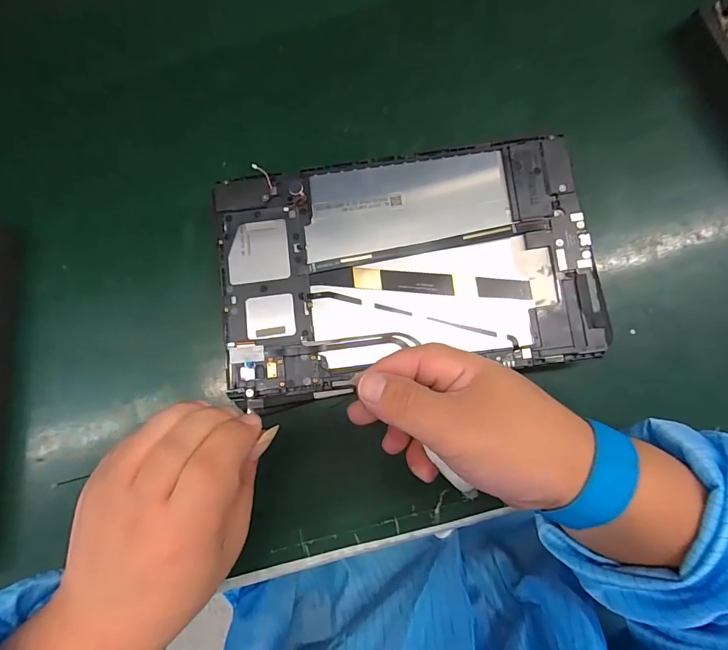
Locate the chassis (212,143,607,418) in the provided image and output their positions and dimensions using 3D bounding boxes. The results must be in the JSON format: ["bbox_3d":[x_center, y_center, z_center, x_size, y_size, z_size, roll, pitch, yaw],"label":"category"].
[{"bbox_3d":[0.025,-0.038,0.266,0.237,0.013,0.149,-8,83,-1],"label":"chassis"}]

